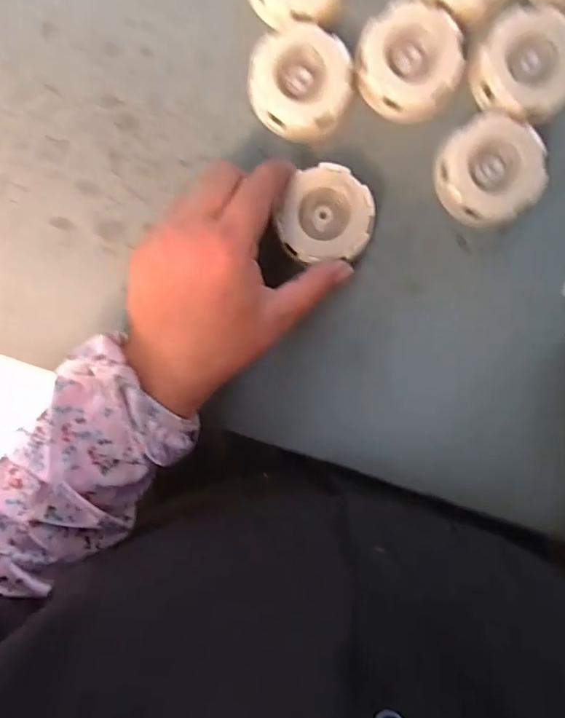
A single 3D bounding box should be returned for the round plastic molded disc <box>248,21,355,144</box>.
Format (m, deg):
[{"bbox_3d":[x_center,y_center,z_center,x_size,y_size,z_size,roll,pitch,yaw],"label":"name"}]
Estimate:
[{"bbox_3d":[0.011,-0.169,0.332,0.062,0.023,0.065,0,93,2],"label":"round plastic molded disc"}]

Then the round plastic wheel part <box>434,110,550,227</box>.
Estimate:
[{"bbox_3d":[0.128,-0.116,0.332,0.063,0.023,0.060,0,93,2],"label":"round plastic wheel part"}]

